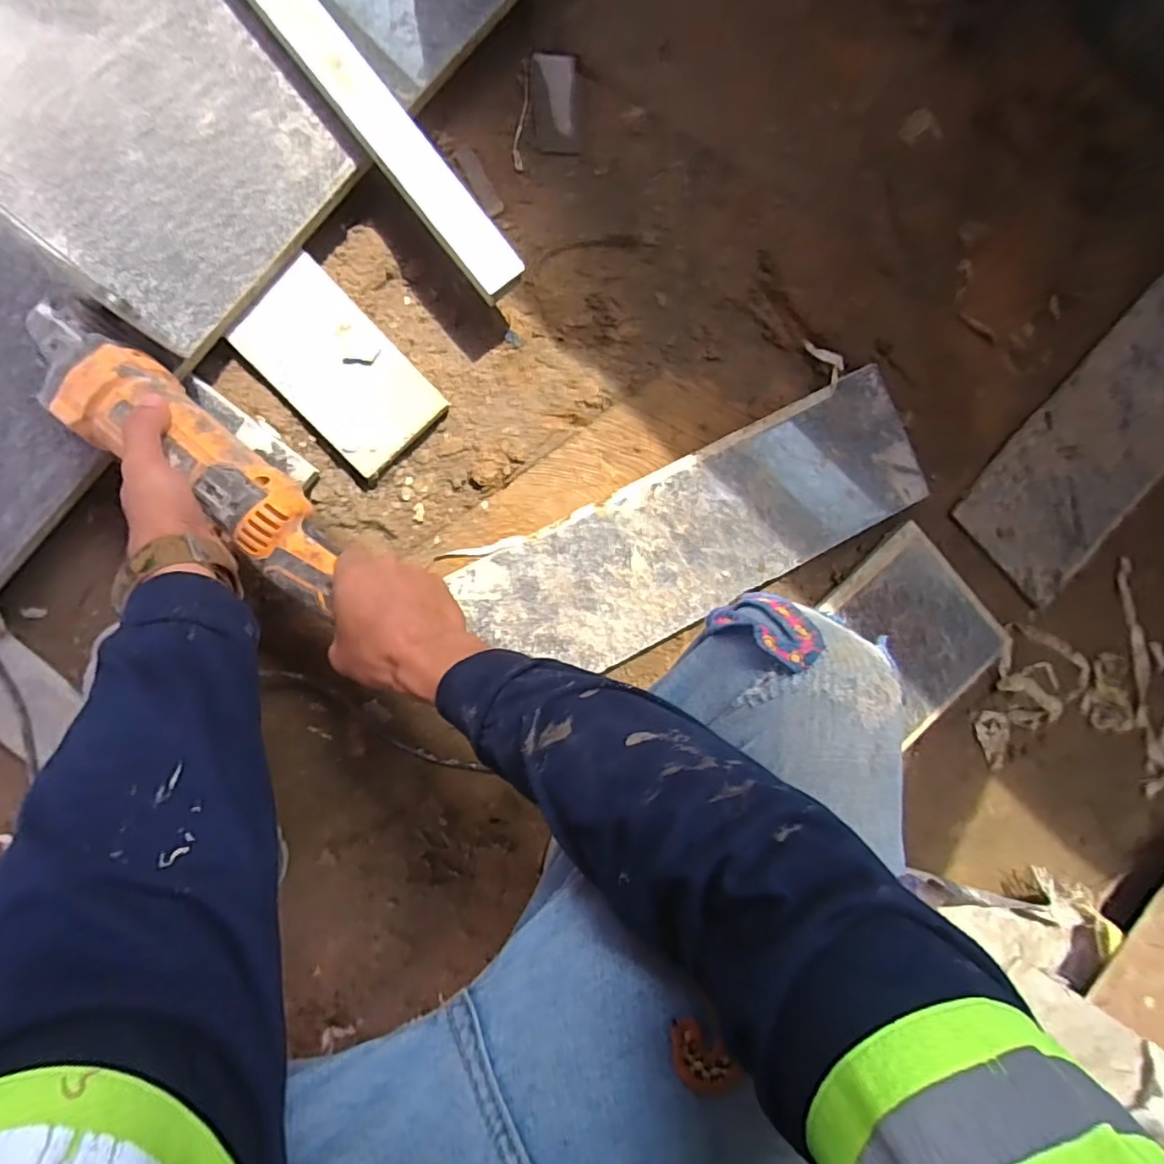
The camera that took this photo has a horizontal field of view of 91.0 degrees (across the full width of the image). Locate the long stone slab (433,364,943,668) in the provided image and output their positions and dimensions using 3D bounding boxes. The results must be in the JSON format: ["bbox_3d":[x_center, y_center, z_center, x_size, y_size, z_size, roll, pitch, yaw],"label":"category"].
[{"bbox_3d":[0.121,-0.048,0.585,0.472,0.026,0.149,-27,98,-5],"label":"long stone slab"}]

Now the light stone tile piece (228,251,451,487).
[{"bbox_3d":[-0.219,-0.188,0.520,0.101,0.024,0.171,-44,99,-2],"label":"light stone tile piece"}]

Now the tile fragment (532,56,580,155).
[{"bbox_3d":[-0.023,-0.451,0.540,0.042,0.004,0.076,-7,109,-13],"label":"tile fragment"}]

